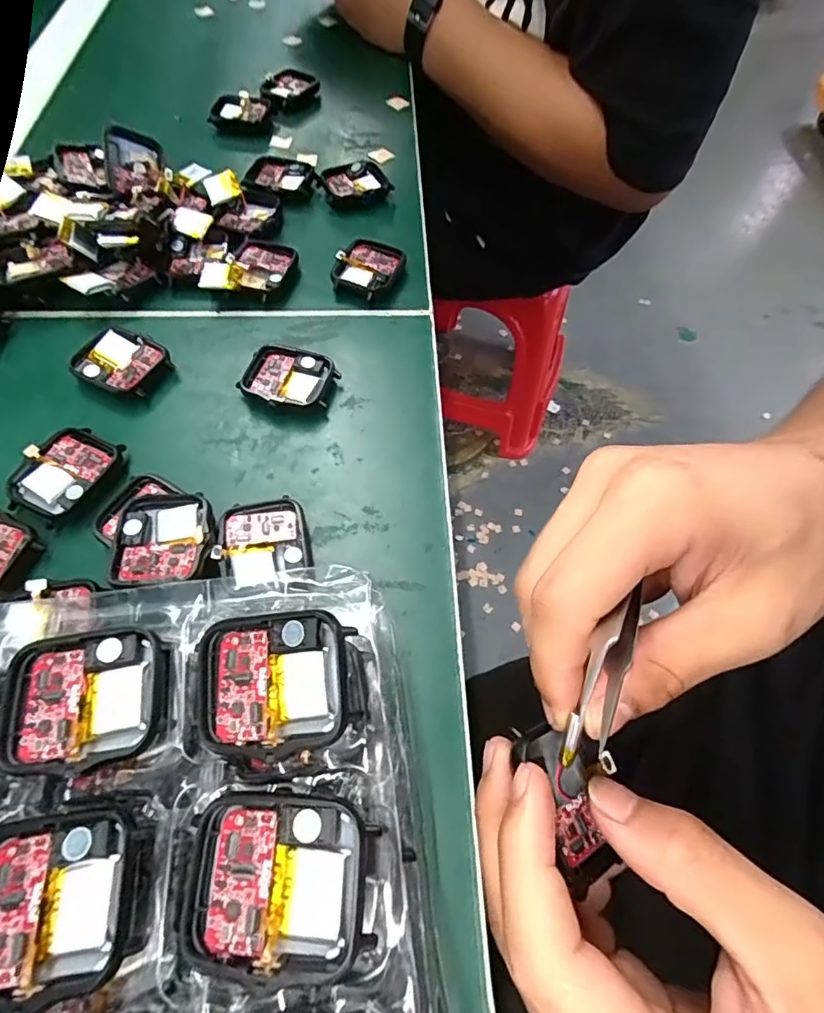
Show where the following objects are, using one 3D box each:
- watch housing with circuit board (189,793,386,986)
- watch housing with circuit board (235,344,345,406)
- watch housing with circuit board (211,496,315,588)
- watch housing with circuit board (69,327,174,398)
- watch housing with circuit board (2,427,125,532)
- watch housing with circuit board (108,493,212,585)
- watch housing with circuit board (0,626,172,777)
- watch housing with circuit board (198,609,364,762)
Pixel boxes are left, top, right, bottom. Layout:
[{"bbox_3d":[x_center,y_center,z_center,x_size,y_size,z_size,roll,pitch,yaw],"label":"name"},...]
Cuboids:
[{"bbox_3d":[-0.033,0.092,0.126,0.044,0.005,0.037,2,61,1],"label":"watch housing with circuit board"},{"bbox_3d":[-0.065,-0.066,0.271,0.045,0.011,0.038,13,61,6],"label":"watch housing with circuit board"},{"bbox_3d":[-0.065,0.018,0.226,0.037,0.013,0.043,-12,62,-8],"label":"watch housing with circuit board"},{"bbox_3d":[-0.154,-0.075,0.274,0.044,0.012,0.037,26,63,12],"label":"watch housing with circuit board"},{"bbox_3d":[-0.162,-0.016,0.239,0.035,0.013,0.046,23,63,11],"label":"watch housing with circuit board"},{"bbox_3d":[-0.104,0.015,0.219,0.038,0.015,0.041,-2,61,-3],"label":"watch housing with circuit board"},{"bbox_3d":[-0.097,0.056,0.151,0.046,0.007,0.038,-6,61,-3],"label":"watch housing with circuit board"},{"bbox_3d":[-0.040,0.050,0.146,0.045,0.015,0.036,-4,61,-2],"label":"watch housing with circuit board"}]

